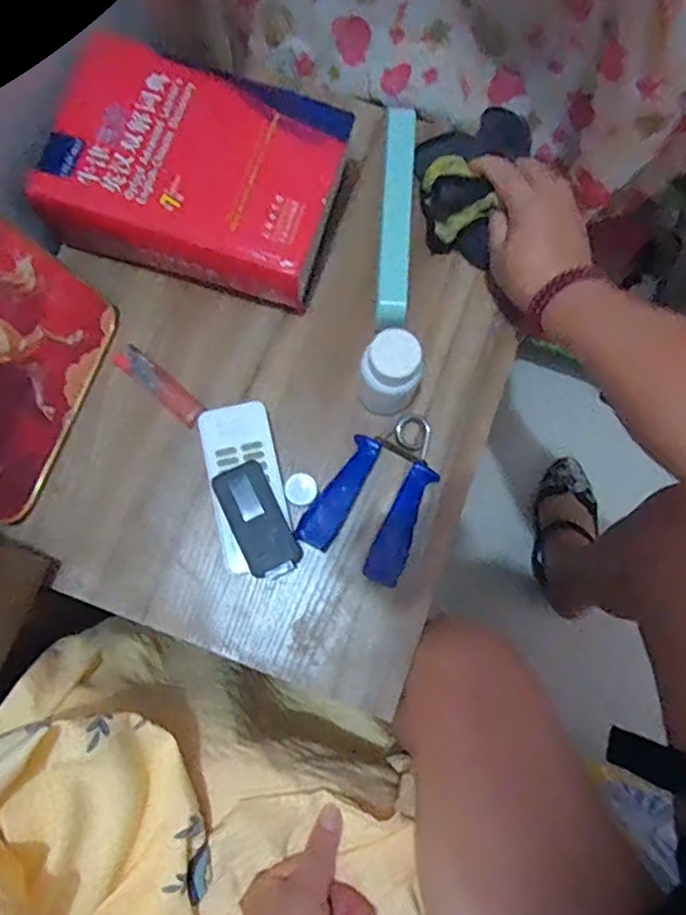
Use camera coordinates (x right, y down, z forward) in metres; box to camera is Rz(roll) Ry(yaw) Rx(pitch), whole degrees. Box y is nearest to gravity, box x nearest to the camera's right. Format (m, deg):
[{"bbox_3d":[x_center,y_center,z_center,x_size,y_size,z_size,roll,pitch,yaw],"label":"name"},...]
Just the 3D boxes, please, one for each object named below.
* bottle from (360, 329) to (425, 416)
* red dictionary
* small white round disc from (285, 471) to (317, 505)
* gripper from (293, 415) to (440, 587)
[{"bbox_3d":[0.035,-0.064,0.448,0.048,0.076,0.041,13,78,2],"label":"bottle"},{"bbox_3d":[-0.115,-0.221,0.483,0.215,0.079,0.158,15,78,2],"label":"red dictionary"},{"bbox_3d":[-0.034,0.025,0.473,0.026,0.007,0.026,0,78,-1],"label":"small white round disc"},{"bbox_3d":[0.031,0.026,0.472,0.086,0.023,0.130,29,79,5],"label":"gripper"}]

